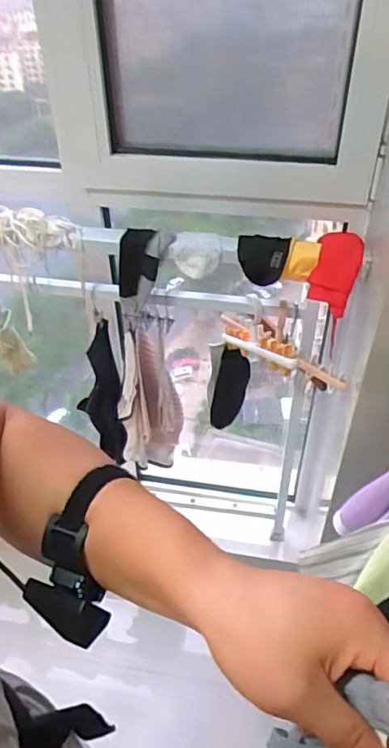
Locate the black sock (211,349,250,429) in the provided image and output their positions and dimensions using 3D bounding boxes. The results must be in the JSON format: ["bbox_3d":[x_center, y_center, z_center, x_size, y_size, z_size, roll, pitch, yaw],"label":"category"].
[{"bbox_3d":[0.085,0.044,1.291,0.086,0.244,0.026,5,42,7],"label":"black sock"}]

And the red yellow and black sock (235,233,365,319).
[{"bbox_3d":[0.189,-0.202,0.972,0.210,0.078,0.134,13,43,16],"label":"red yellow and black sock"}]

